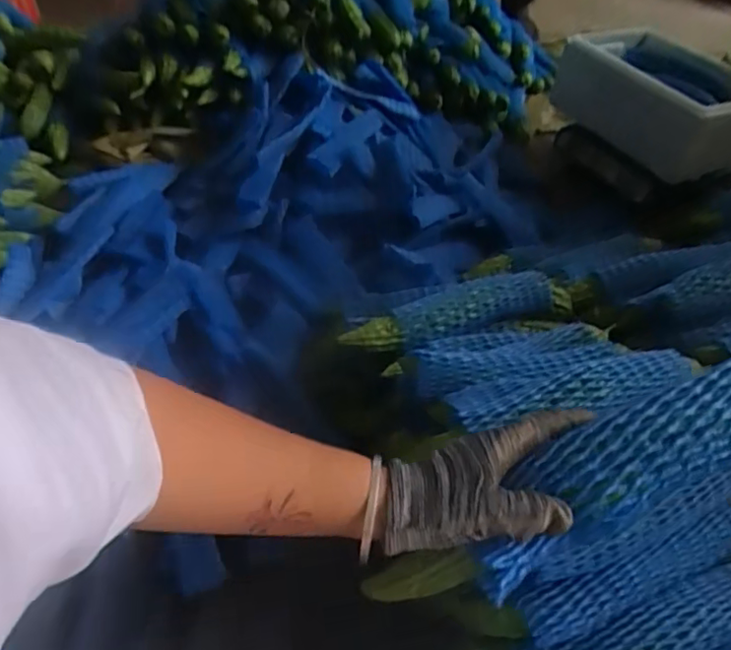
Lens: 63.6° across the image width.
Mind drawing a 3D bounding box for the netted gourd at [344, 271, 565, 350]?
[{"bbox_3d":[0.134,-0.012,0.779,0.345,0.063,0.060,-18,50,-20],"label":"netted gourd"}]

